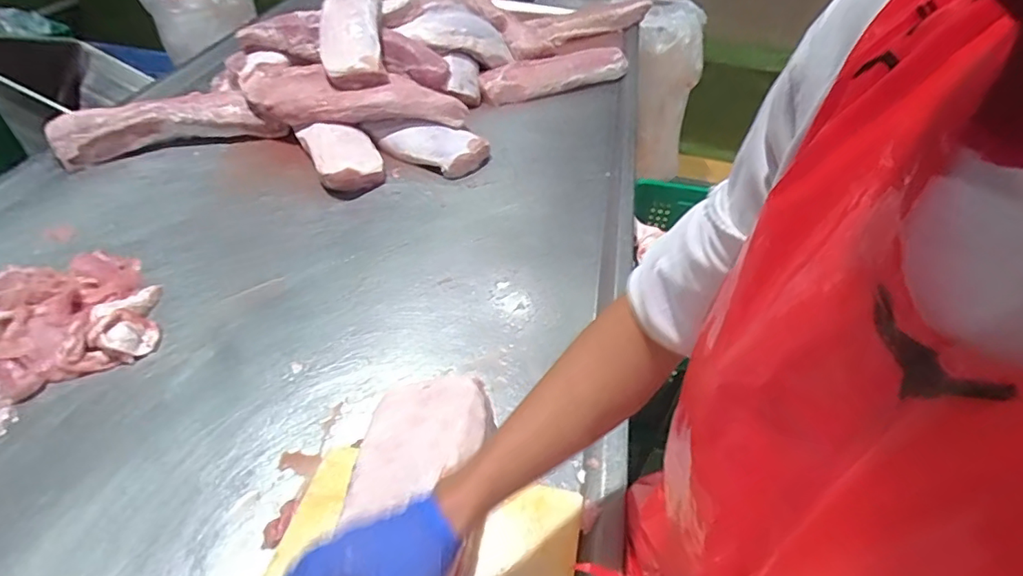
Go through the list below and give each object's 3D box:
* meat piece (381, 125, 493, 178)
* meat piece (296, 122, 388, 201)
[{"bbox_3d":[-0.171,-0.307,1.178,0.233,0.054,0.125,19,46,17],"label":"meat piece"},{"bbox_3d":[-0.349,-0.279,1.134,0.135,0.065,0.235,-18,47,-20],"label":"meat piece"}]

